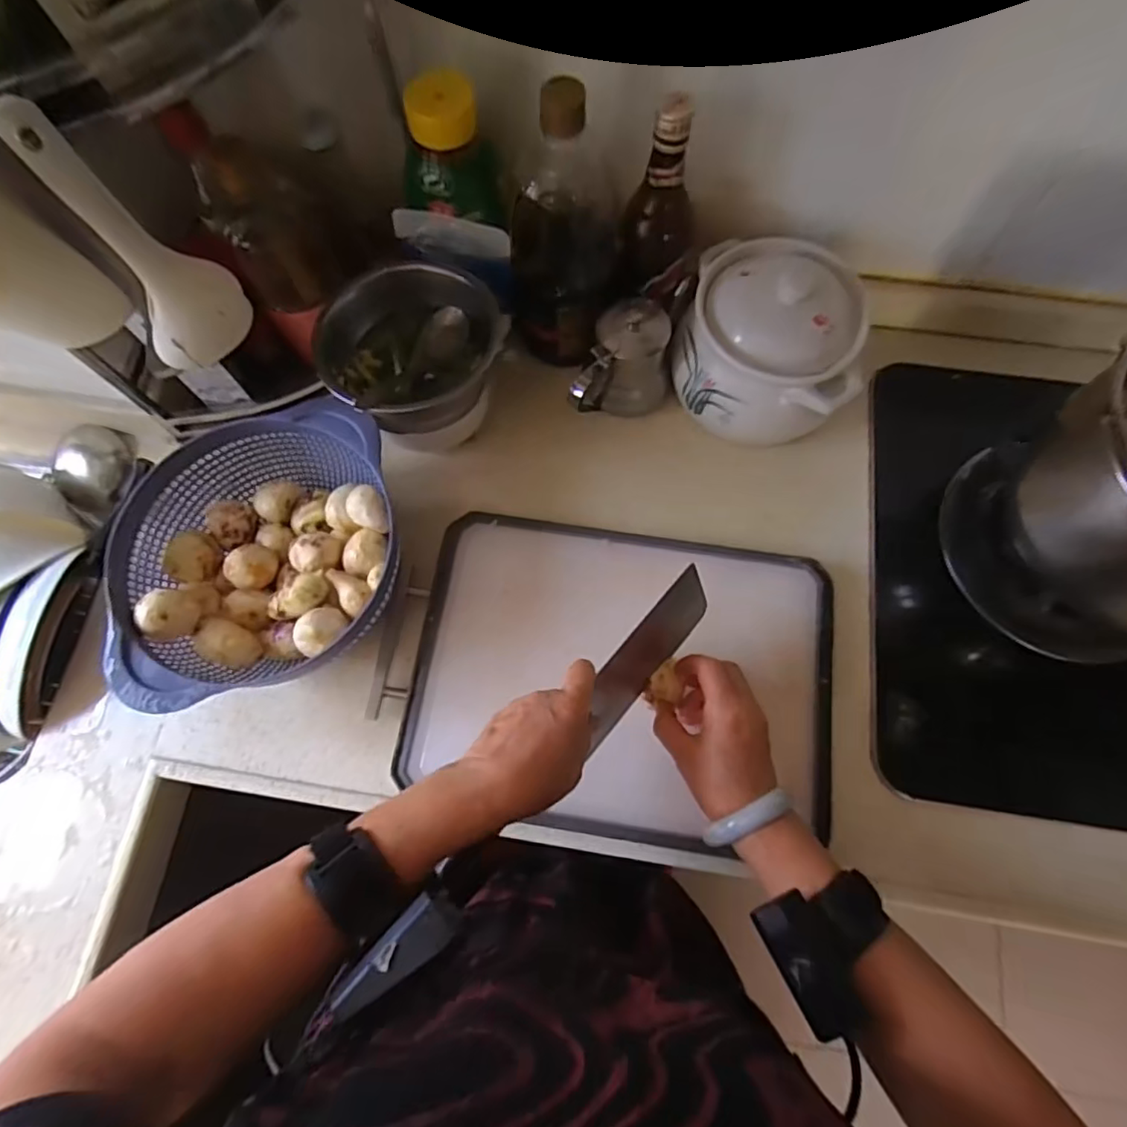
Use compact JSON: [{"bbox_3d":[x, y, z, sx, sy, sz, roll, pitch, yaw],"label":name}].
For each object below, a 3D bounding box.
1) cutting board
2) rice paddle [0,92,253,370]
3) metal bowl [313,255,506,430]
[{"bbox_3d":[0.052,0.099,0.533,0.369,0.032,0.262,7,76,6],"label":"cutting board"},{"bbox_3d":[-0.270,-0.198,0.378,0.032,0.166,0.074,24,75,8],"label":"rice paddle"},{"bbox_3d":[-0.140,-0.199,0.554,0.159,0.072,0.136,-42,77,-10],"label":"metal bowl"}]

